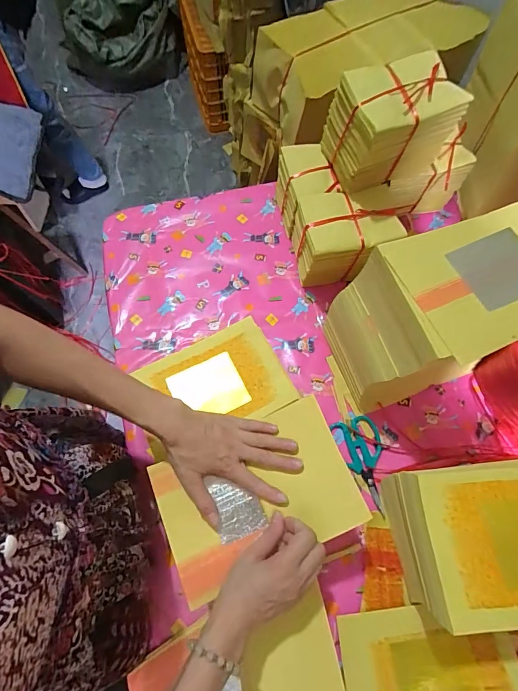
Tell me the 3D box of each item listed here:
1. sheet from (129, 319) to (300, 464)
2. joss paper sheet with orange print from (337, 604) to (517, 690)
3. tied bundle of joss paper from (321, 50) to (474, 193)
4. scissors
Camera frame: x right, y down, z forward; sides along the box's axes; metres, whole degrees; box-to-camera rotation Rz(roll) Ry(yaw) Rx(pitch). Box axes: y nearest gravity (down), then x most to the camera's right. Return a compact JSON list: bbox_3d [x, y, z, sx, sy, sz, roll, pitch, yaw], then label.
[{"bbox_3d":[-0.076,0.061,0.565,0.223,0.011,0.156,-22,71,-9],"label":"sheet"},{"bbox_3d":[0.230,0.438,0.467,0.228,0.037,0.159,-5,69,-2],"label":"joss paper sheet with orange print"},{"bbox_3d":[0.210,-0.359,0.589,0.158,0.145,0.121,-20,71,-8],"label":"tied bundle of joss paper"},{"bbox_3d":[0.182,0.190,0.593,0.073,0.010,0.147,-21,71,-8],"label":"scissors"}]

